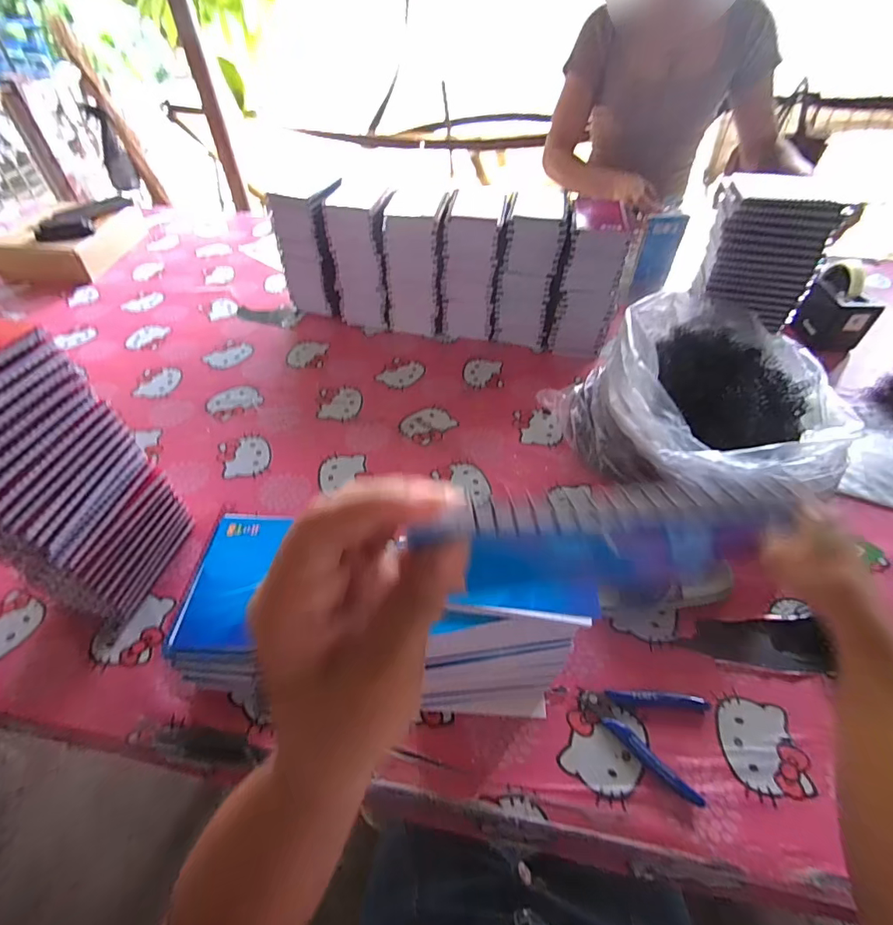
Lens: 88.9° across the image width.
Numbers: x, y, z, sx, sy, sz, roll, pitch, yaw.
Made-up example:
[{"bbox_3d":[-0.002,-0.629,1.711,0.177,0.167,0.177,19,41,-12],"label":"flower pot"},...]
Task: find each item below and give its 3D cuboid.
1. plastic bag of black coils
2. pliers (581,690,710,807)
[{"bbox_3d":[0.354,-0.082,0.616,0.317,0.147,0.310,-16,51,-14],"label":"plastic bag of black coils"},{"bbox_3d":[0.185,0.239,0.425,0.108,0.013,0.088,23,52,18],"label":"pliers"}]

